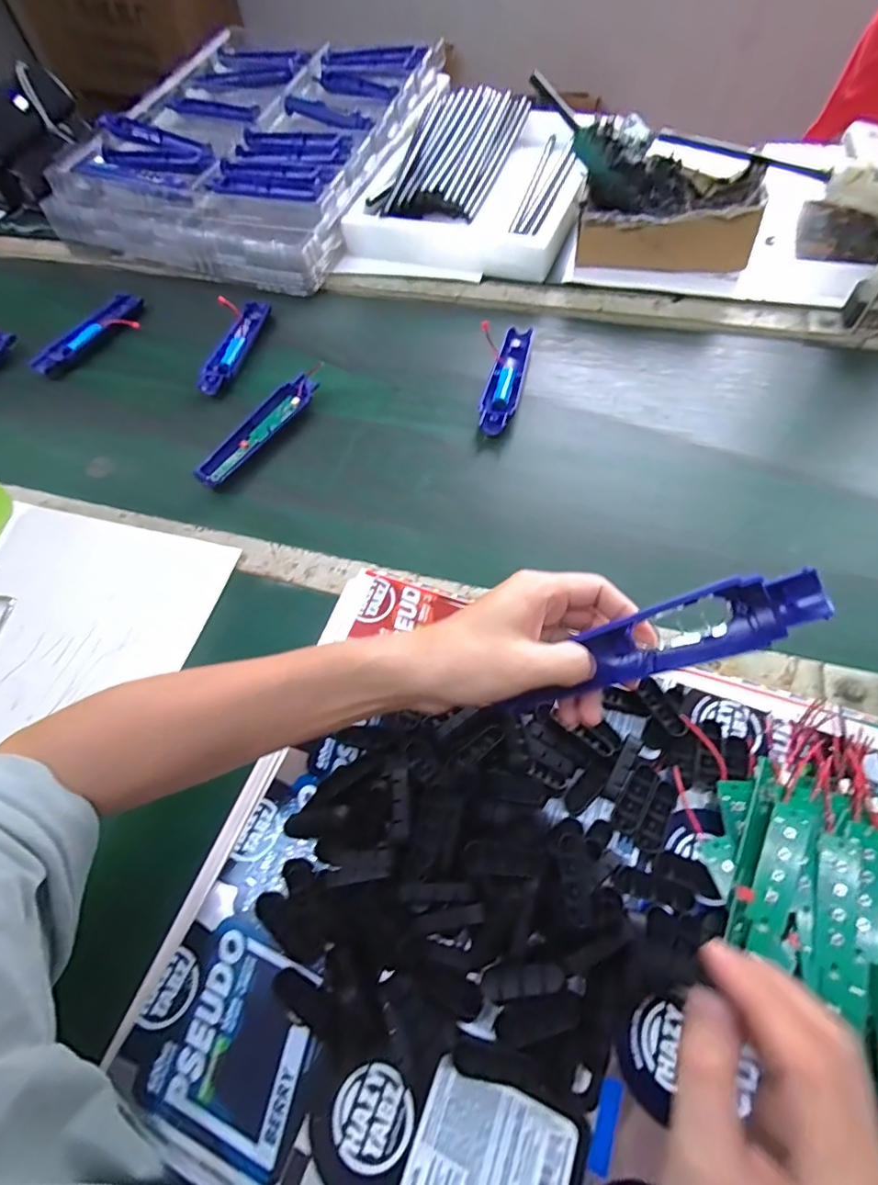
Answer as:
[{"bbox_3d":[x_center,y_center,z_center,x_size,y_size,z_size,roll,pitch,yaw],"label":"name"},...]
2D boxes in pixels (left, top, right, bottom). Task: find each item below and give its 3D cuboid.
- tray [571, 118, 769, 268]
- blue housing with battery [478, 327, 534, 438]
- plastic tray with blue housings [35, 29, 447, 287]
[{"bbox_3d":[0.279,-0.501,0.644,0.221,0.097,0.219,11,62,10],"label":"tray"},{"bbox_3d":[0.076,-0.241,0.574,0.037,0.020,0.169,12,63,11],"label":"blue housing with battery"},{"bbox_3d":[-0.284,-0.720,0.810,0.448,0.088,0.580,12,63,11],"label":"plastic tray with blue housings"}]

